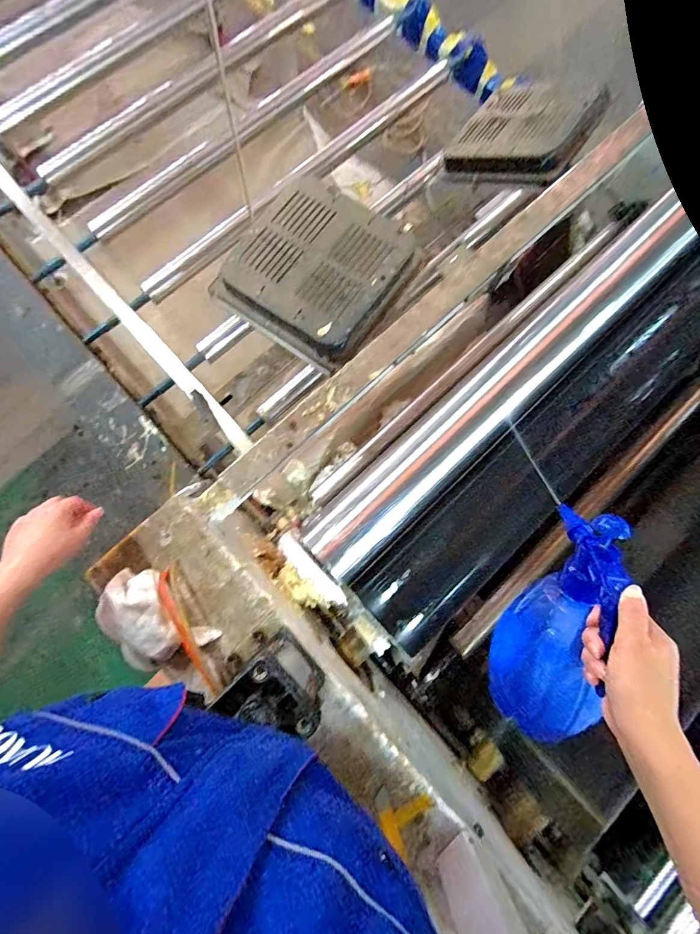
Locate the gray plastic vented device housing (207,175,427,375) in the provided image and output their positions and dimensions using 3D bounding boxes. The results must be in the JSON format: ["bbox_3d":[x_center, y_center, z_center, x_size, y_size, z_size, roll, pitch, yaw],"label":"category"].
[{"bbox_3d":[-0.060,-0.351,0.704,0.295,0.059,0.279,32,81,5],"label":"gray plastic vented device housing"}]

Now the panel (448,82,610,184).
[{"bbox_3d":[0.371,-0.733,0.838,0.282,0.057,0.239,38,92,31],"label":"panel"}]

